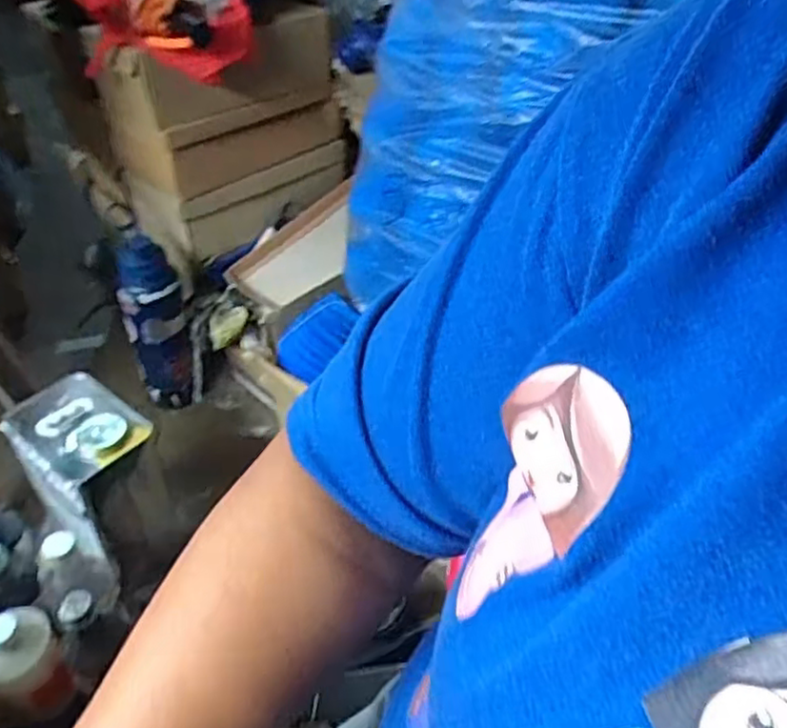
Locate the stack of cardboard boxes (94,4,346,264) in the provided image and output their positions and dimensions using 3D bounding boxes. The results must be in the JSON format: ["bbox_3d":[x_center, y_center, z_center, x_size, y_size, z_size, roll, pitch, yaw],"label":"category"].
[{"bbox_3d":[-0.257,-0.373,1.057,0.172,0.283,0.335,30,49,27],"label":"stack of cardboard boxes"}]

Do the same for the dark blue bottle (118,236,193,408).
[{"bbox_3d":[-0.359,-0.050,1.025,0.086,0.281,0.085,-16,46,-20],"label":"dark blue bottle"}]

